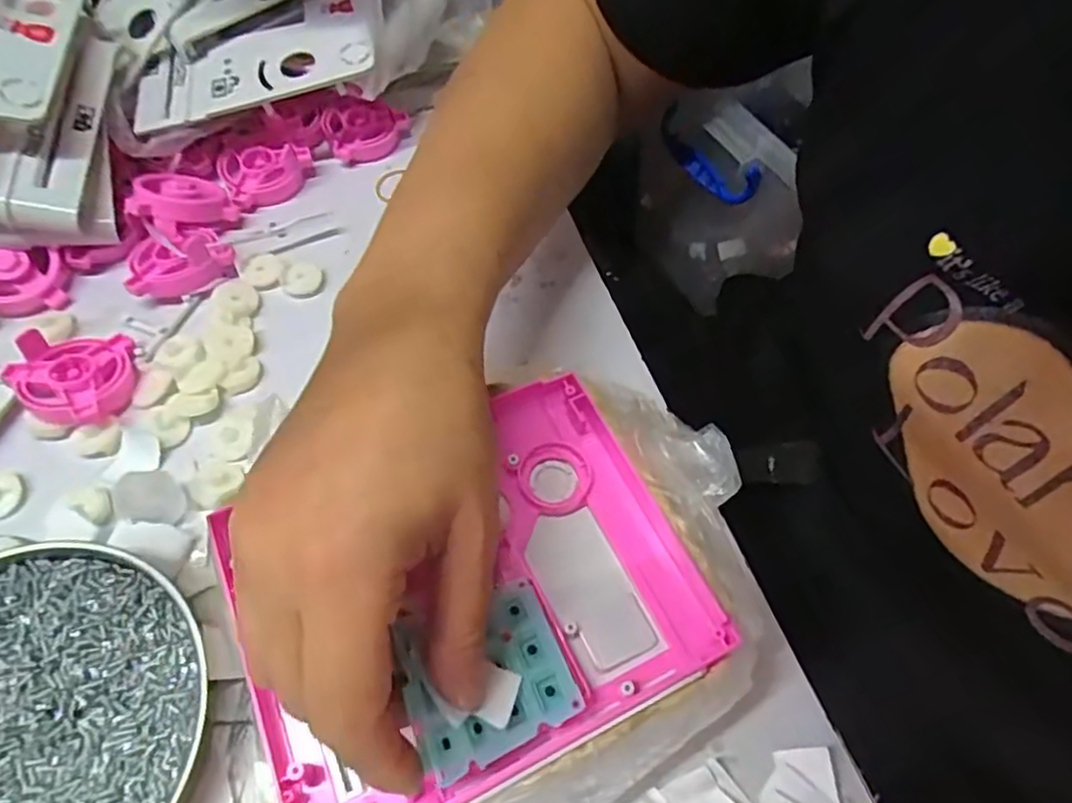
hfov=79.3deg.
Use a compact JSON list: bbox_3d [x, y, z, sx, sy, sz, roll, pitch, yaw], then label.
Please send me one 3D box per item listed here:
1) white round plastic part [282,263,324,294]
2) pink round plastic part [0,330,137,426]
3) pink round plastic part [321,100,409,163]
[{"bbox_3d":[-0.132,-0.070,0.367,0.021,0.006,0.021,2,55,-3],"label":"white round plastic part"},{"bbox_3d":[-0.226,-0.011,0.312,0.054,0.021,0.049,-17,61,-14],"label":"pink round plastic part"},{"bbox_3d":[-0.112,-0.177,0.427,0.053,0.025,0.036,-9,60,-9],"label":"pink round plastic part"}]

